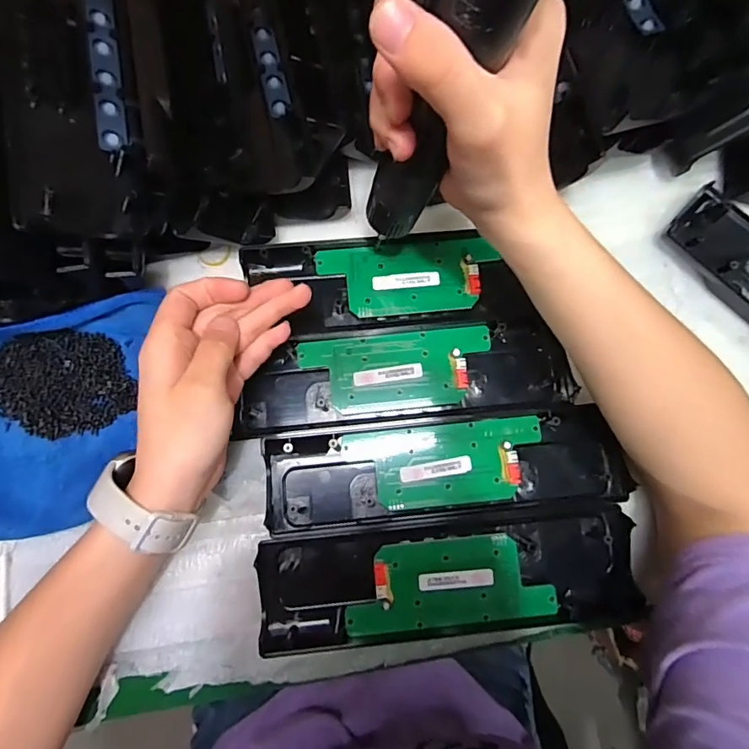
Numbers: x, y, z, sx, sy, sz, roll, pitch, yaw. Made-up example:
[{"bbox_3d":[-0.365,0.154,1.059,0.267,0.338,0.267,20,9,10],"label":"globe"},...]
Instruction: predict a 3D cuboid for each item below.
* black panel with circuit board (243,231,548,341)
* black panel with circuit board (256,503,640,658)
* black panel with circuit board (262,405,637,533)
[{"bbox_3d":[0.008,-0.068,0.346,0.198,0.013,0.069,-5,79,-2],"label":"black panel with circuit board"},{"bbox_3d":[0.049,0.137,0.313,0.244,0.016,0.067,-5,79,-2],"label":"black panel with circuit board"},{"bbox_3d":[0.047,0.067,0.326,0.238,0.015,0.064,-6,79,-2],"label":"black panel with circuit board"}]

